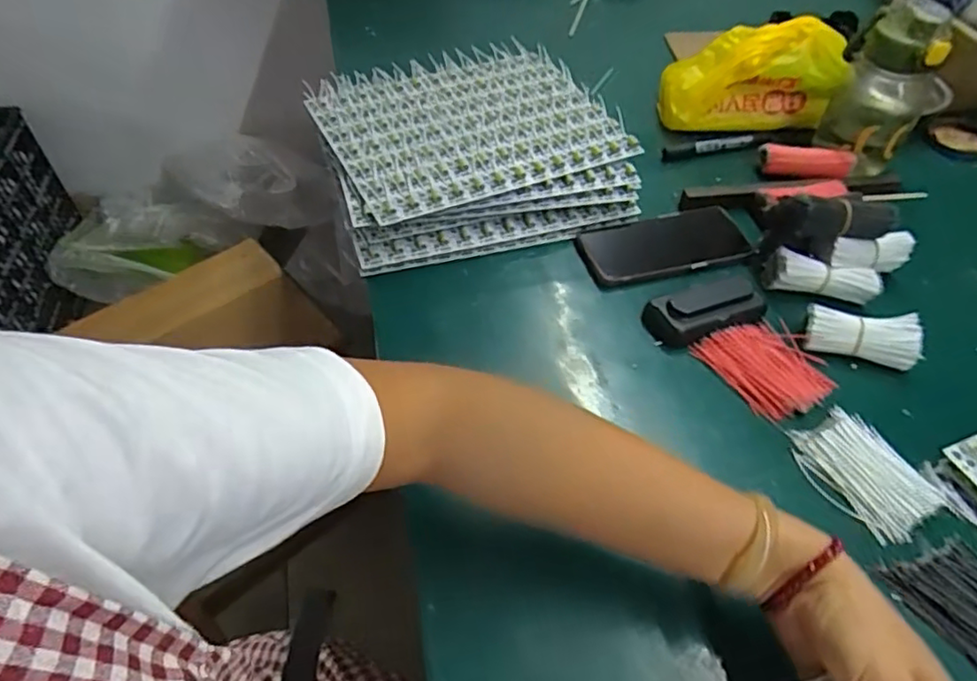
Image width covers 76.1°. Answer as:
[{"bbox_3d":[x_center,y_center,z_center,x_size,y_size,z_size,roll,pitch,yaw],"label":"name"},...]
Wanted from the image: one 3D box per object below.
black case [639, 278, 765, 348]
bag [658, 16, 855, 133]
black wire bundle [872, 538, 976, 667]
[{"bbox_3d":[0.194,-0.028,0.553,0.106,0.026,0.046,-18,52,-14],"label":"black case"},{"bbox_3d":[0.305,-0.315,0.737,0.186,0.107,0.096,-1,50,-1],"label":"bag"},{"bbox_3d":[0.314,0.174,0.399,0.063,0.010,0.097,-28,55,-20],"label":"black wire bundle"}]

